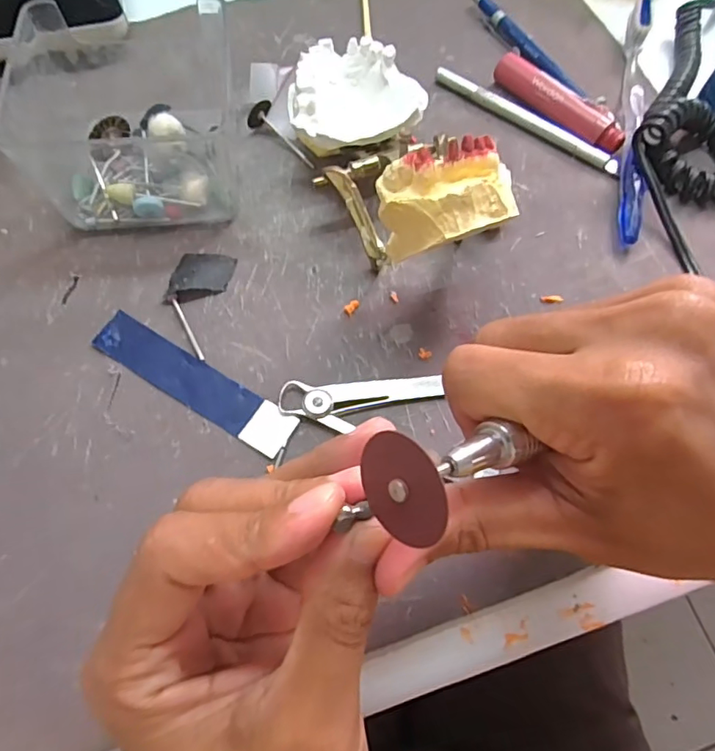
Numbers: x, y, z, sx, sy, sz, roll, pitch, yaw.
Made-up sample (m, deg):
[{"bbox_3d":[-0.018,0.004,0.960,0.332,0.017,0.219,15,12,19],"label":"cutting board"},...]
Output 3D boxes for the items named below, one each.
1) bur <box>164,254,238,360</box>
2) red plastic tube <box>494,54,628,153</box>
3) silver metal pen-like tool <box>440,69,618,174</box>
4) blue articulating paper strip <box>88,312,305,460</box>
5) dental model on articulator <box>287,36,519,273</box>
[{"bbox_3d":[-0.079,-0.037,0.257,0.027,0.007,0.055,11,67,3],"label":"bur"},{"bbox_3d":[0.115,-0.157,0.310,0.013,0.017,0.089,-40,73,-17],"label":"red plastic tube"},{"bbox_3d":[0.097,-0.150,0.312,0.120,0.009,0.010,34,70,13],"label":"silver metal pen-like tool"},{"bbox_3d":[-0.074,0.003,0.241,0.101,0.004,0.021,29,69,11],"label":"blue articulating paper strip"},{"bbox_3d":[0.009,-0.109,0.253,0.071,0.078,0.156,-11,67,-6],"label":"dental model on articulator"}]

